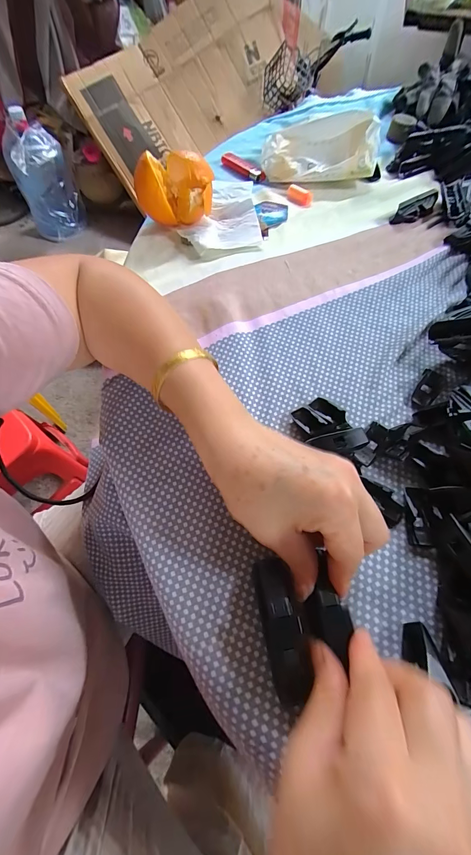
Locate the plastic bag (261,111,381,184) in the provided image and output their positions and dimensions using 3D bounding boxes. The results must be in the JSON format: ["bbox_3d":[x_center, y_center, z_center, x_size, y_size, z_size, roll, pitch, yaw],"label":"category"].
[{"bbox_3d":[0.112,-0.376,0.429,0.153,0.051,0.083,12,63,7],"label":"plastic bag"}]

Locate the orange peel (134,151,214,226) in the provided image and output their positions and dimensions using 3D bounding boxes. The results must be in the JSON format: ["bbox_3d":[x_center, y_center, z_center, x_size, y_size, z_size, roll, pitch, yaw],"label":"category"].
[{"bbox_3d":[-0.070,-0.278,0.371,0.086,0.060,0.055,0,62,1],"label":"orange peel"}]

